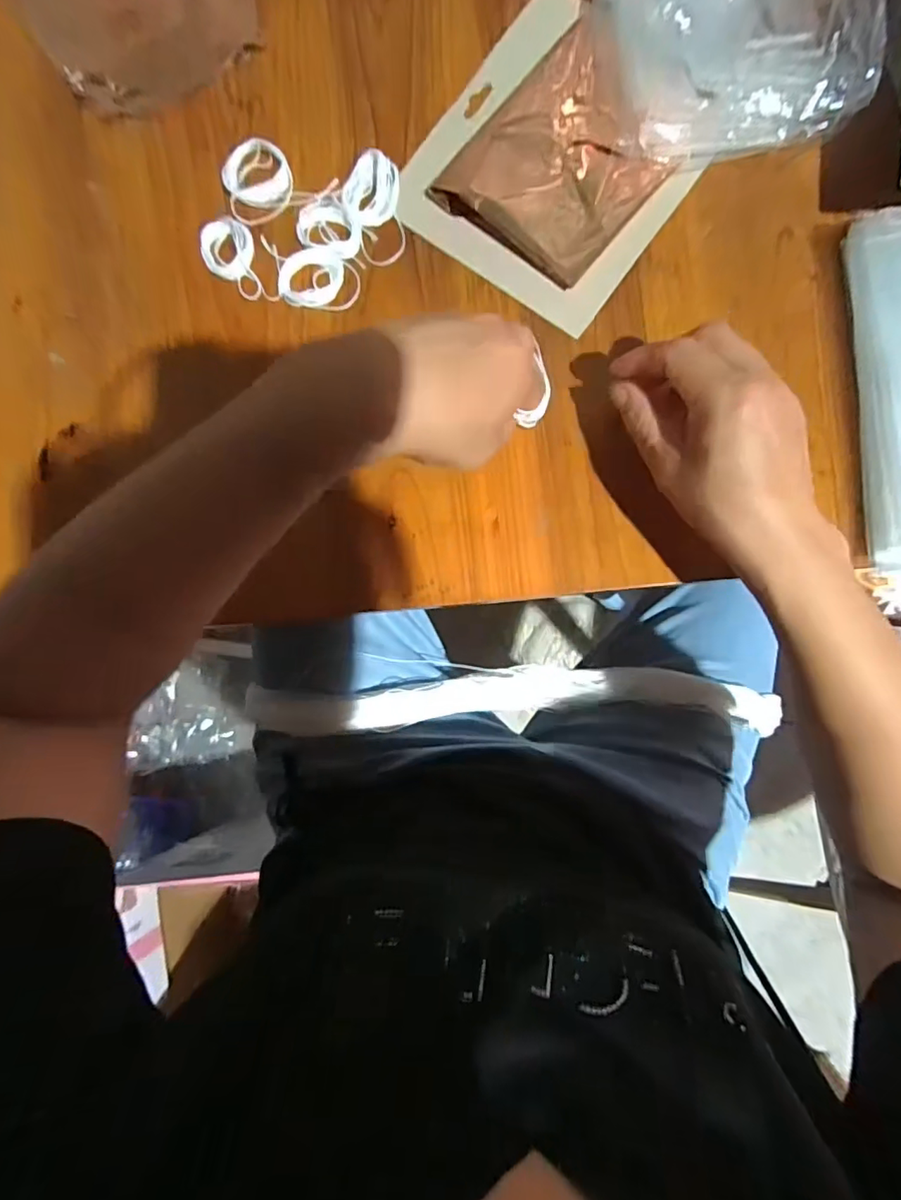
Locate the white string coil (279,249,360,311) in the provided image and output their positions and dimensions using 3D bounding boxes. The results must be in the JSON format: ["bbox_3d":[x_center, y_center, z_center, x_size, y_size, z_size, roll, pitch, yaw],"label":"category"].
[{"bbox_3d":[-0.085,-0.210,0.351,0.051,0.004,0.035,10,97,-1],"label":"white string coil"}]

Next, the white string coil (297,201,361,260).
[{"bbox_3d":[-0.079,-0.245,0.350,0.042,0.004,0.034,14,85,7],"label":"white string coil"}]

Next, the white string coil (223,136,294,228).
[{"bbox_3d":[-0.128,-0.280,0.356,0.042,0.009,0.057,-15,82,3],"label":"white string coil"}]

